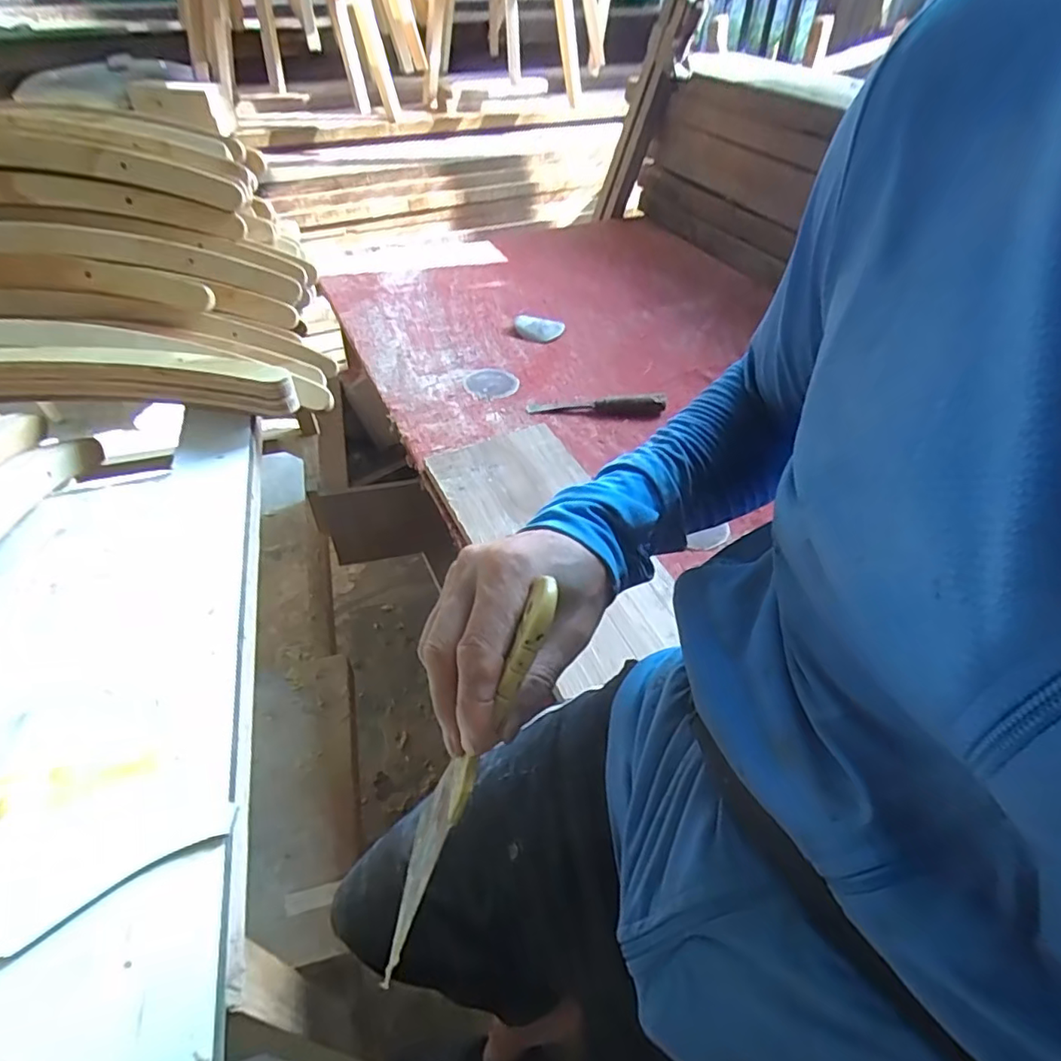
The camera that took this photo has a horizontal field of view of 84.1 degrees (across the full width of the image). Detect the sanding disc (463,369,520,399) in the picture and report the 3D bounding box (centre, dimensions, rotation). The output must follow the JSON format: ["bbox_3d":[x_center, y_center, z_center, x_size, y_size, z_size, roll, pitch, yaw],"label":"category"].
[{"bbox_3d":[-0.067,-0.253,1.018,0.092,0.008,0.092,-4,46,-3],"label":"sanding disc"}]

